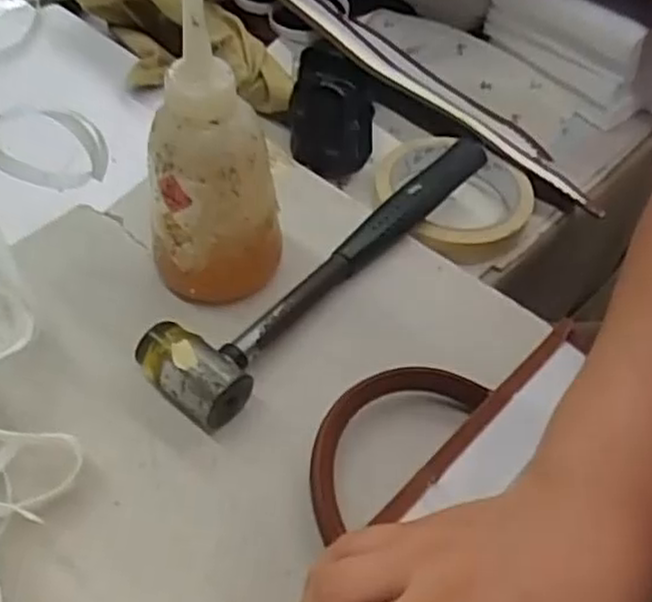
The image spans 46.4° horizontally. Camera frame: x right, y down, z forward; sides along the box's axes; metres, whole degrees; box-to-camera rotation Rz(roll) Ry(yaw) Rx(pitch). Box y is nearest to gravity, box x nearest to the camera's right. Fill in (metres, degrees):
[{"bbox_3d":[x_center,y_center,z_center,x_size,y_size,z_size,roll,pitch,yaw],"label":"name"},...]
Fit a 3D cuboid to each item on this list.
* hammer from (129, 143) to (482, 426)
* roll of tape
[{"bbox_3d":[0.008,-0.028,0.415,0.053,0.027,0.250,35,57,22],"label":"hammer"},{"bbox_3d":[0.084,-0.070,0.475,0.100,0.017,0.103,2,51,-3],"label":"roll of tape"}]

